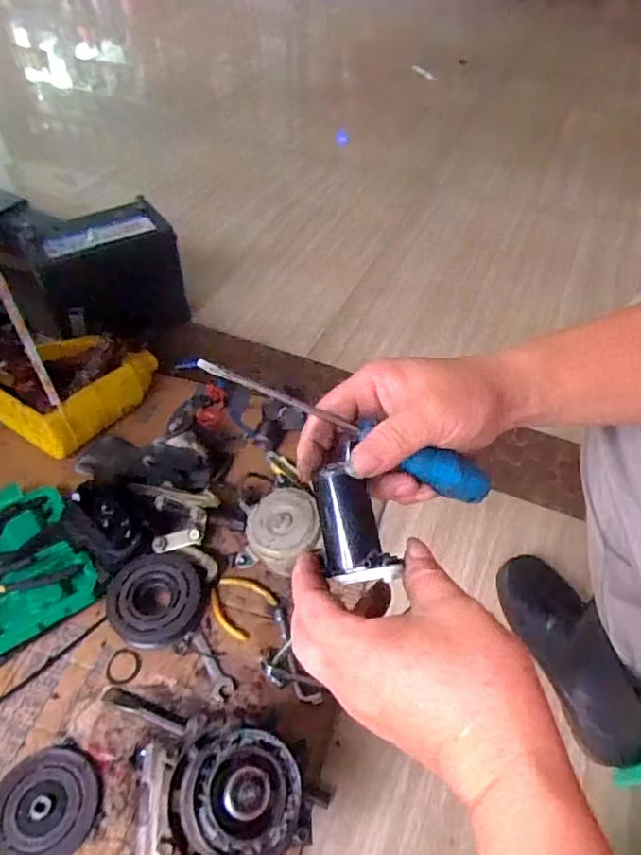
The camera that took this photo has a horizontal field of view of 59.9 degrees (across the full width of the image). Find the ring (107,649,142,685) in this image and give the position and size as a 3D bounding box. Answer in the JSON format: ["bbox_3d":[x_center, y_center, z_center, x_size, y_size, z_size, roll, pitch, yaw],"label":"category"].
[{"bbox_3d":[-0.235,0.285,0.664,0.039,0.004,0.040,2,48,-2],"label":"ring"}]

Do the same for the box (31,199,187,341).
[{"bbox_3d":[-0.367,-0.263,0.987,0.222,0.189,0.137,-19,52,-18],"label":"box"}]

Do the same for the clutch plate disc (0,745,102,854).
[{"bbox_3d":[-0.279,0.380,0.558,0.098,0.019,0.103,2,48,-2],"label":"clutch plate disc"}]

